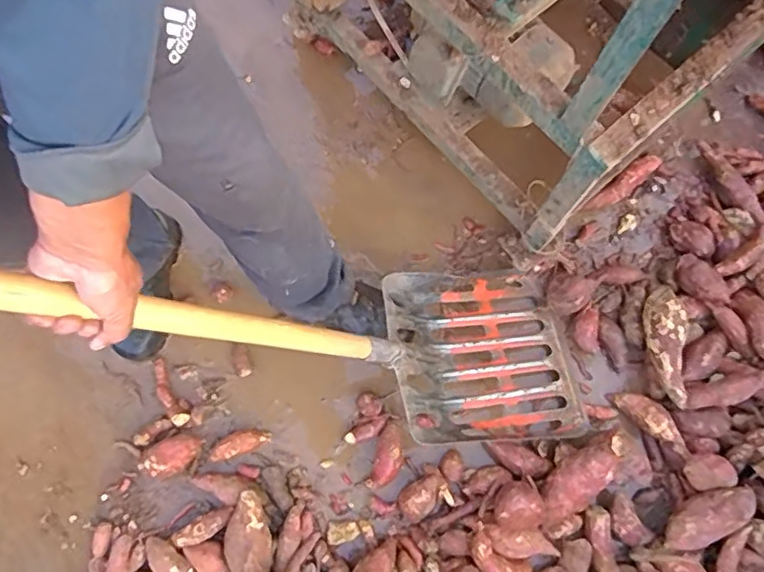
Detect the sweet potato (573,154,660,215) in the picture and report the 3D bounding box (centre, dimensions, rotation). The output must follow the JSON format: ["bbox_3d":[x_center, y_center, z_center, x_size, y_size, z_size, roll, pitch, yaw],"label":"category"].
[{"bbox_3d":[0.500,-0.209,1.265,0.196,0.039,0.044,-38,79,-12],"label":"sweet potato"}]

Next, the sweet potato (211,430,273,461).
[{"bbox_3d":[-0.263,0.293,1.125,0.107,0.033,0.042,-16,75,-7],"label":"sweet potato"}]

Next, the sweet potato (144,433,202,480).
[{"bbox_3d":[-0.380,0.304,1.097,0.096,0.063,0.071,-39,79,-12],"label":"sweet potato"}]

